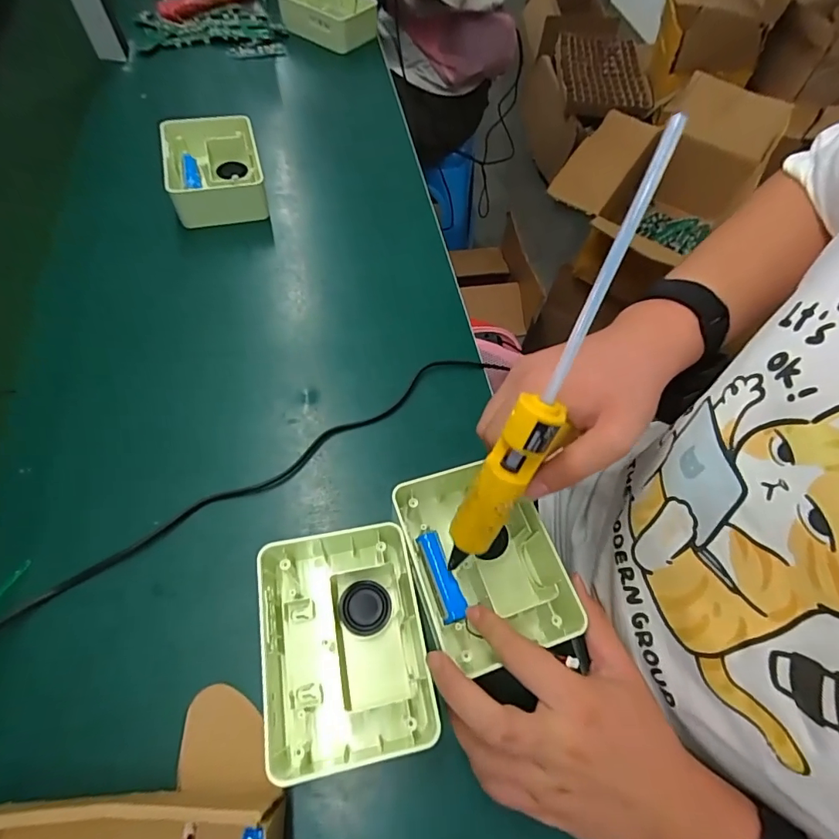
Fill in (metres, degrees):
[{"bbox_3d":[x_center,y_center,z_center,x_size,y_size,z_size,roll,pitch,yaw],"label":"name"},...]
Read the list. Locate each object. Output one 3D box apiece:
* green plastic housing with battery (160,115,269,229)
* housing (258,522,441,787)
[{"bbox_3d":[-0.249,-0.305,0.571,0.107,0.056,0.146,-13,62,-10],"label":"green plastic housing with battery"},{"bbox_3d":[-0.052,0.152,0.327,0.106,0.046,0.145,-10,62,-8],"label":"housing"}]

